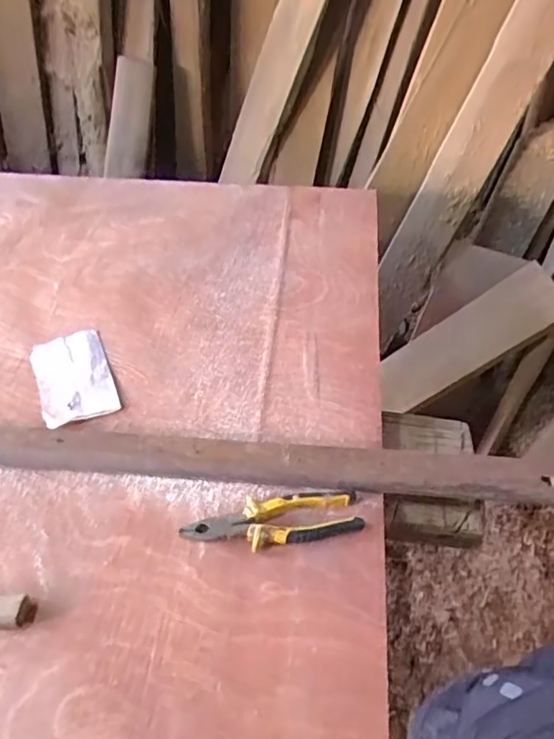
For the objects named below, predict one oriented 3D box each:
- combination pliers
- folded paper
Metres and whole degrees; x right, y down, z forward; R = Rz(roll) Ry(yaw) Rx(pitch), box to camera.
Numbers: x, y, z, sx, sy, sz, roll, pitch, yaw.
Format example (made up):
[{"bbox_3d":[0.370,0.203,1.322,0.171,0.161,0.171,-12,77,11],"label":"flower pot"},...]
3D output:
[{"bbox_3d":[-0.005,0.175,0.656,0.199,0.027,0.061,-7,50,-6],"label":"combination pliers"},{"bbox_3d":[-0.290,0.008,0.811,0.100,0.018,0.164,-20,52,-17],"label":"folded paper"}]

